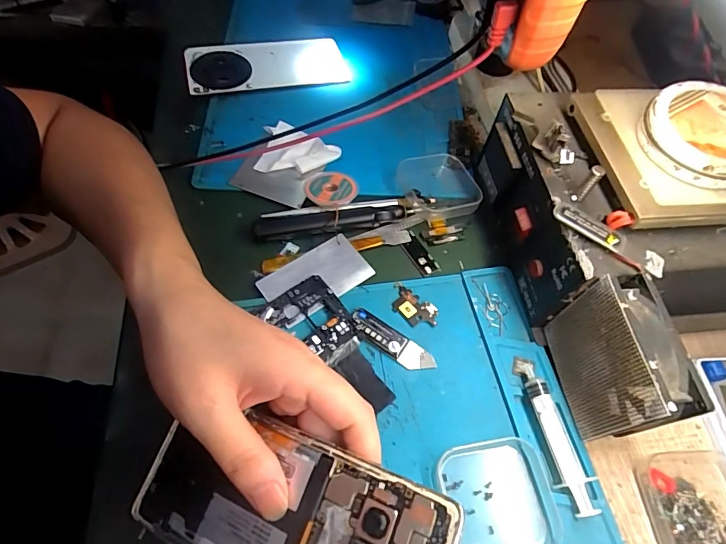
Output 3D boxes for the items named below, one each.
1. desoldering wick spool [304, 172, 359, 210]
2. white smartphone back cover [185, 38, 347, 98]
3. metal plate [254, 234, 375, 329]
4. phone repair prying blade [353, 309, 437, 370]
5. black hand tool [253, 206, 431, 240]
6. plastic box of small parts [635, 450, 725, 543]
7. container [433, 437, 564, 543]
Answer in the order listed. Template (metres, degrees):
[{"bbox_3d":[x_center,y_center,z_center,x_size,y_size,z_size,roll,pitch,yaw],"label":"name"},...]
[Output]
[{"bbox_3d":[-0.027,-0.069,0.370,0.043,0.013,0.044,2,59,-3],"label":"desoldering wick spool"},{"bbox_3d":[-0.099,-0.216,0.458,0.162,0.009,0.075,-11,60,-10],"label":"white smartphone back cover"},{"bbox_3d":[-0.035,0.004,0.334,0.079,0.004,0.048,-33,66,-22],"label":"metal plate"},{"bbox_3d":[0.021,0.050,0.311,0.065,0.004,0.018,33,69,10],"label":"phone repair prying blade"},{"bbox_3d":[-0.014,-0.043,0.358,0.142,0.014,0.020,-8,60,-8],"label":"black hand tool"},{"bbox_3d":[0.207,0.144,0.271,0.060,0.017,0.064,3,59,-2],"label":"plastic box of small parts"},{"bbox_3d":[0.082,0.135,0.261,0.069,0.011,0.063,-7,59,-8],"label":"container"}]

